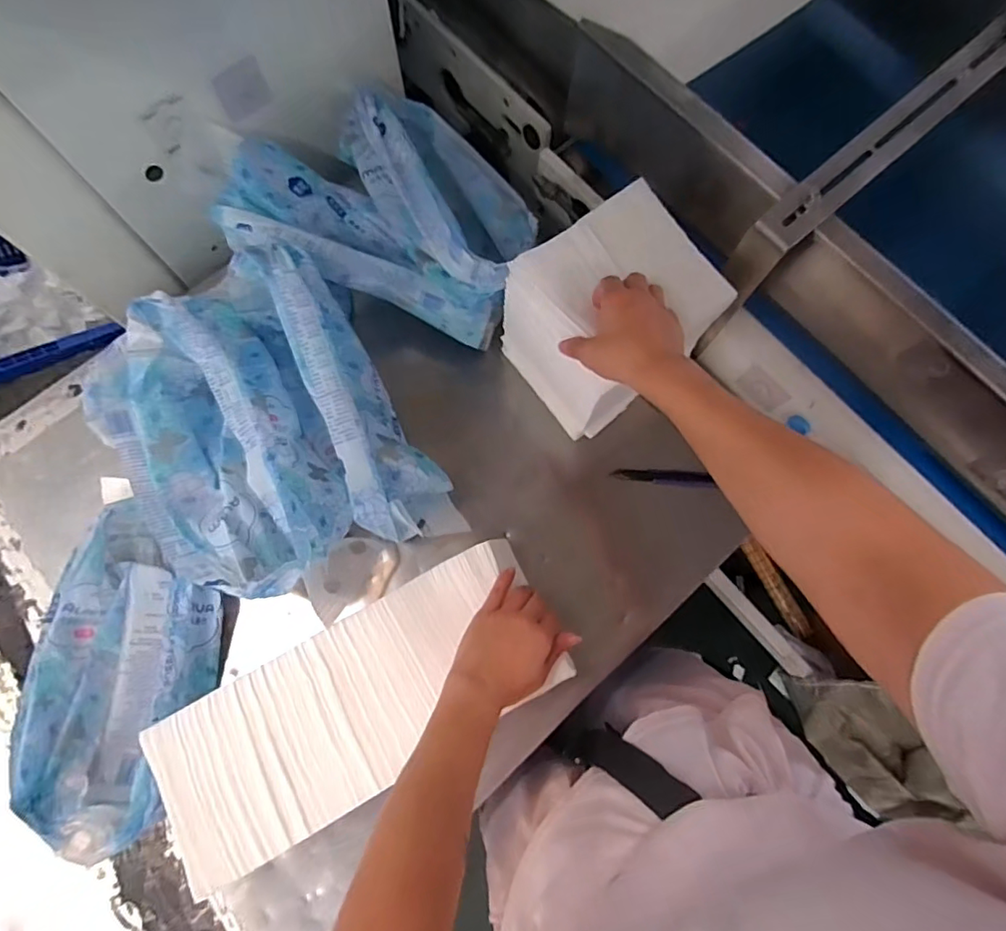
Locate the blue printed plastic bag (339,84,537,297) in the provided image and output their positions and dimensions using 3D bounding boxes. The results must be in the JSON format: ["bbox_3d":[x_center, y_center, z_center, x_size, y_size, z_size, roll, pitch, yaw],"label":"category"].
[{"bbox_3d":[-0.077,-0.320,0.622,0.131,0.119,0.326,-30,78,-9],"label":"blue printed plastic bag"}]

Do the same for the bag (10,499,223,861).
[{"bbox_3d":[-0.390,0.216,0.574,0.159,0.070,0.324,3,75,-1],"label":"bag"}]

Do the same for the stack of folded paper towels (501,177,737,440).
[{"bbox_3d":[0.116,-0.160,0.592,0.171,0.183,0.154,-35,79,-10],"label":"stack of folded paper towels"}]

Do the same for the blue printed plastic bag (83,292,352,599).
[{"bbox_3d":[-0.303,-0.015,0.573,0.184,0.118,0.323,-29,78,-8],"label":"blue printed plastic bag"}]

